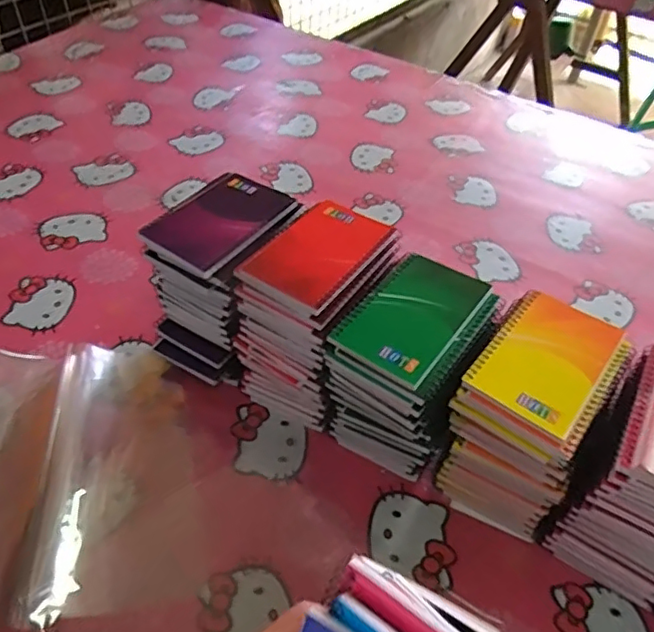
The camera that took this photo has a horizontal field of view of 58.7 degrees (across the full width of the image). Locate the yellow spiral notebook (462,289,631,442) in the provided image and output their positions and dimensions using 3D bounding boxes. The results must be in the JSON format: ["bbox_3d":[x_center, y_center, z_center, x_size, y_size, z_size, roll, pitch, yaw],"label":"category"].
[{"bbox_3d":[0.172,0.032,0.455,0.083,0.005,0.128,32,52,24],"label":"yellow spiral notebook"}]

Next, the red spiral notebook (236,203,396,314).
[{"bbox_3d":[-0.006,-0.059,0.518,0.087,0.011,0.134,27,50,20],"label":"red spiral notebook"}]

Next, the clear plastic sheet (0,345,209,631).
[{"bbox_3d":[-0.257,0.130,0.504,0.290,0.041,0.268,-6,47,-10],"label":"clear plastic sheet"}]

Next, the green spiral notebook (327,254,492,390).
[{"bbox_3d":[0.070,-0.002,0.478,0.082,0.016,0.123,30,51,22],"label":"green spiral notebook"}]

